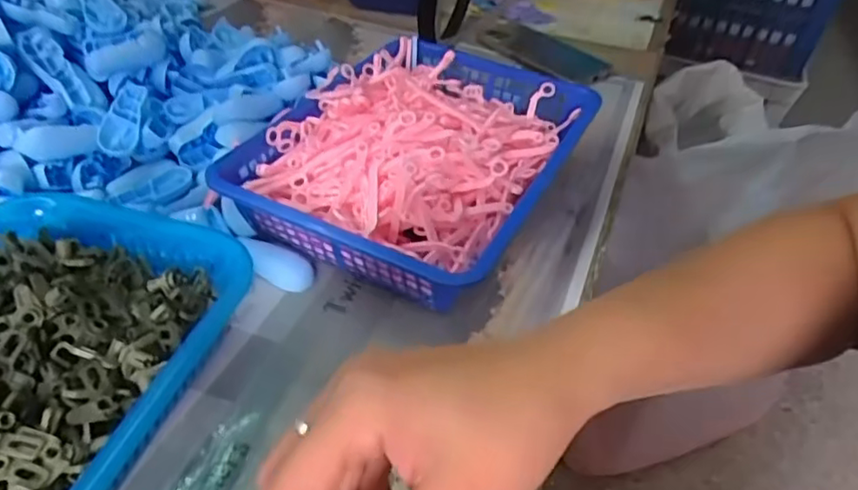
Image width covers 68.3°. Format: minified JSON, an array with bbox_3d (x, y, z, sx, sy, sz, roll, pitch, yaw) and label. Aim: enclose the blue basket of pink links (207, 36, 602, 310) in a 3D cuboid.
[{"bbox_3d":[-0.006,-0.078,0.521,0.221,0.075,0.291,22,44,18],"label":"blue basket of pink links"}]

